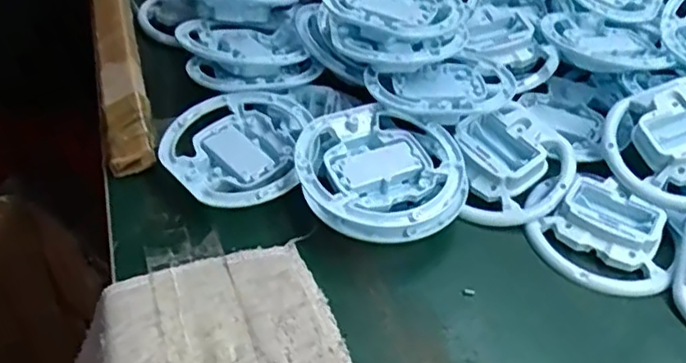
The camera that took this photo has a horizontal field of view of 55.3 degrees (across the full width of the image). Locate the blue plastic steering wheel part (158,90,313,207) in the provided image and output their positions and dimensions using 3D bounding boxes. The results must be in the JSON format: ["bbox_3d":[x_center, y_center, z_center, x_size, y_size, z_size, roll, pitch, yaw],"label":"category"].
[{"bbox_3d":[-0.073,-0.024,0.442,0.091,0.017,0.105,5,42,3],"label":"blue plastic steering wheel part"}]

